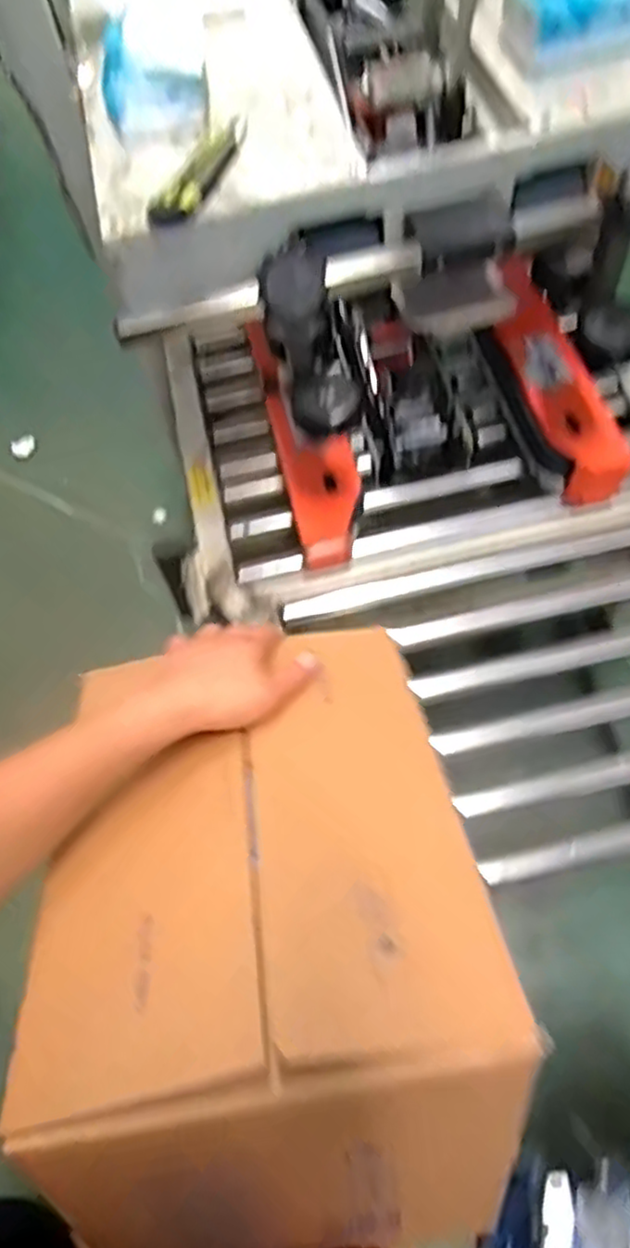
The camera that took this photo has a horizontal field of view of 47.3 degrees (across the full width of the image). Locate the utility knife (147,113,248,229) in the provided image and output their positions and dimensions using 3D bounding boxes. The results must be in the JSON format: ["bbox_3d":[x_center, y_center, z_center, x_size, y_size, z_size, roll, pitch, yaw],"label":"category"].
[{"bbox_3d":[-0.111,-0.442,0.704,0.040,0.029,0.157,16,61,15],"label":"utility knife"}]

